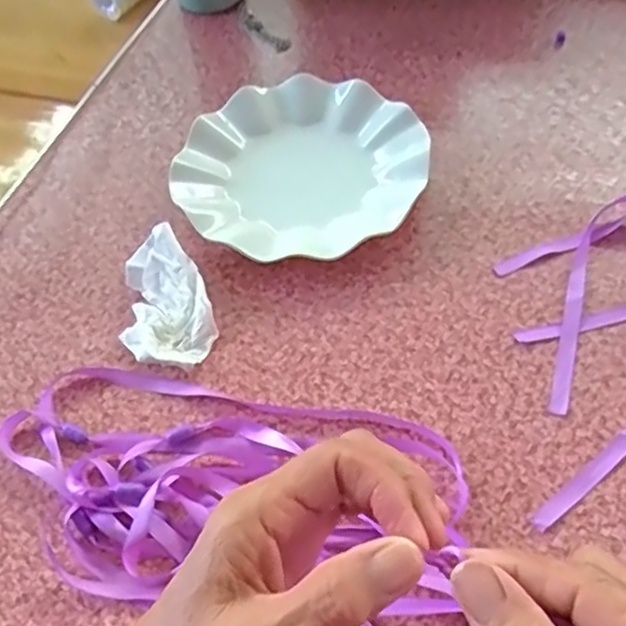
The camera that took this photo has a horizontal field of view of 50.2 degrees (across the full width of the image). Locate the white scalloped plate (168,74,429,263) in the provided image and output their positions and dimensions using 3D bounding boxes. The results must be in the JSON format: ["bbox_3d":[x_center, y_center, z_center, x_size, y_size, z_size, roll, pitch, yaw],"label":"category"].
[{"bbox_3d":[-0.010,-0.111,0.508,0.183,0.026,0.168,-2,56,3],"label":"white scalloped plate"}]

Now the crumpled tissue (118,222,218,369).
[{"bbox_3d":[-0.102,-0.009,0.447,0.058,0.030,0.096,-19,57,-7],"label":"crumpled tissue"}]

